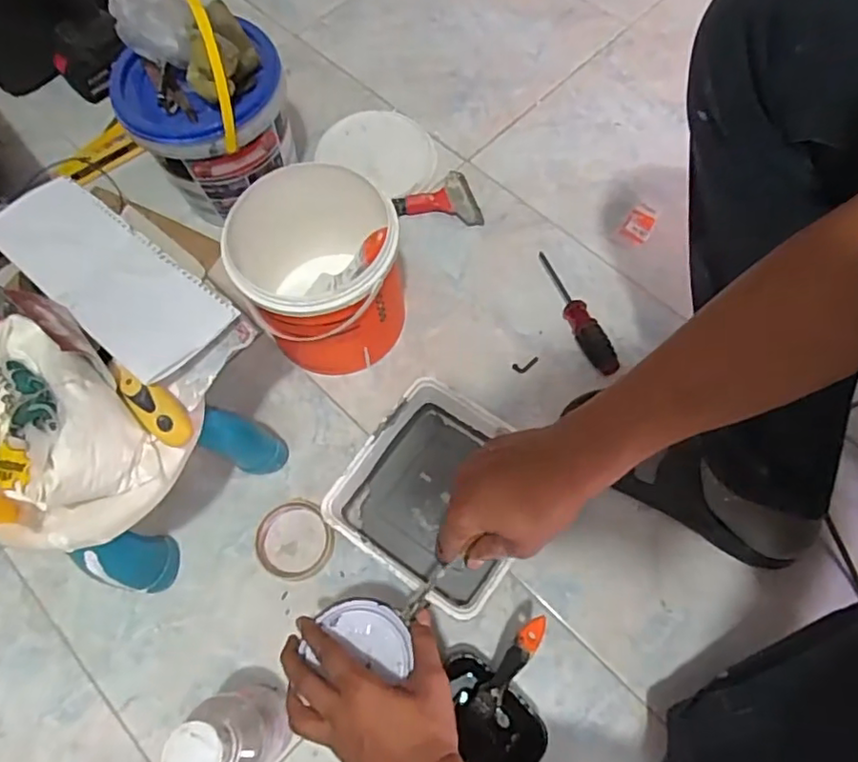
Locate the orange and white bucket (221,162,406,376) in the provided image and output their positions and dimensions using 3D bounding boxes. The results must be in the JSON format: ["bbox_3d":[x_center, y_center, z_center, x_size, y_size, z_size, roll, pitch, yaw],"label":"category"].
[{"bbox_3d":[-0.121,-0.123,0.707,0.176,0.193,0.181,-1,67,1],"label":"orange and white bucket"}]

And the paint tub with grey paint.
[{"bbox_3d":[0.013,0.124,0.664,0.188,0.070,0.196,30,71,13],"label":"paint tub with grey paint"}]

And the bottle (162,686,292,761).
[{"bbox_3d":[-0.169,0.315,0.534,0.065,0.172,0.074,-11,67,-3],"label":"bottle"}]

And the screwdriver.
[{"bbox_3d":[0.183,-0.091,0.768,0.033,0.037,0.195,-22,68,-7],"label":"screwdriver"}]

